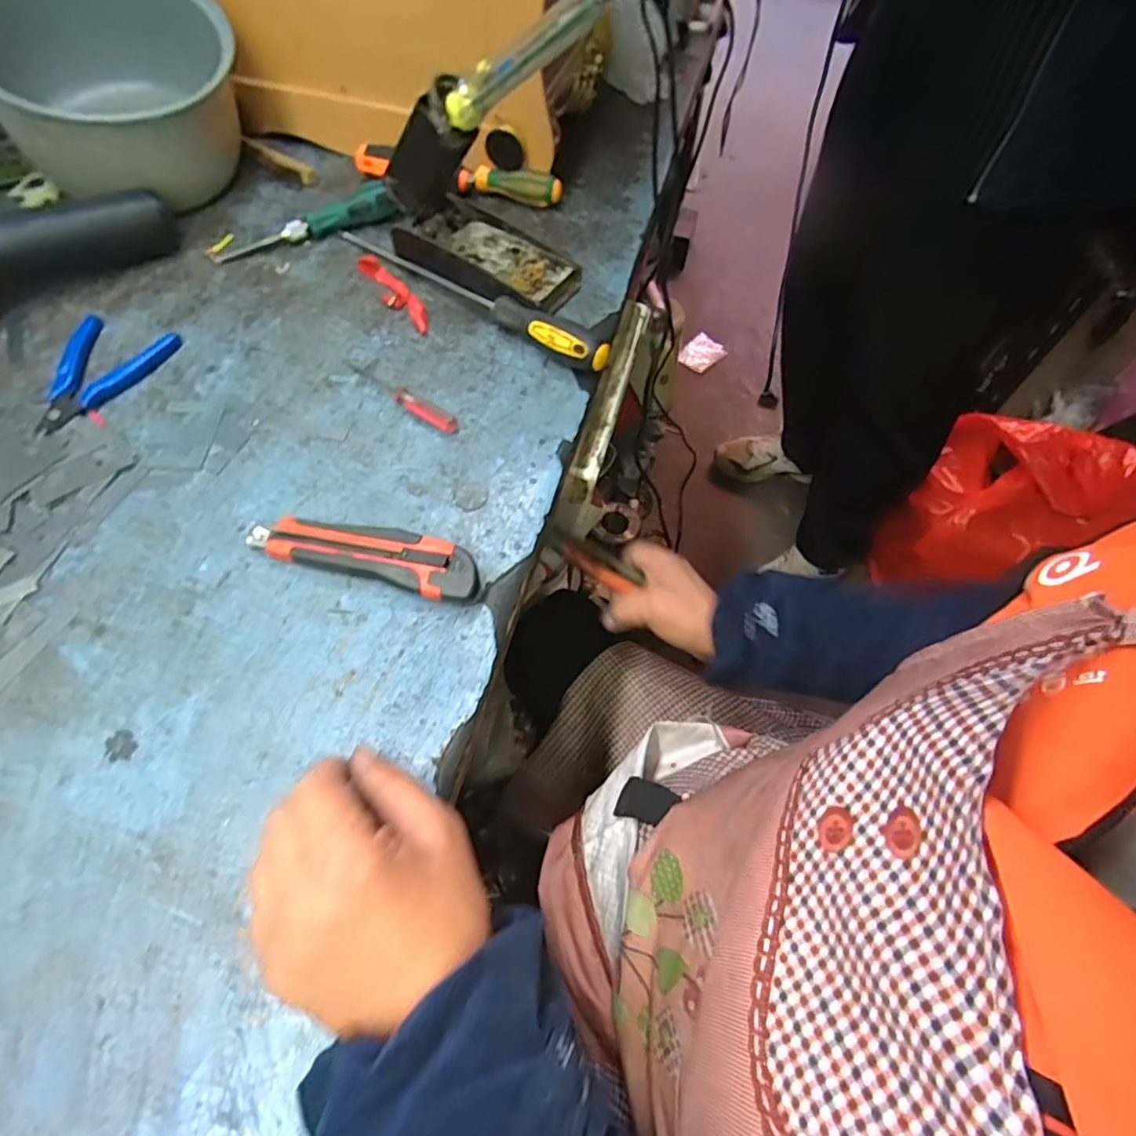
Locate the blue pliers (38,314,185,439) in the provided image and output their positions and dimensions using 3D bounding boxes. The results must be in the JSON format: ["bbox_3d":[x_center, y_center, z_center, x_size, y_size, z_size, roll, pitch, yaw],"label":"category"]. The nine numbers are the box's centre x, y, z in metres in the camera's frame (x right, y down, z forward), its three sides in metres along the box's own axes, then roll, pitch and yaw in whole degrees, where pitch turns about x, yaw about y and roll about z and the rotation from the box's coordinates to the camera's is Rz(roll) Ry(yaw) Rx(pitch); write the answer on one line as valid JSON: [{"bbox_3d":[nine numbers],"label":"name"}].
[{"bbox_3d":[-0.373,-0.151,0.483,0.072,0.010,0.121,17,61,6],"label":"blue pliers"}]

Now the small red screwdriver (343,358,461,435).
[{"bbox_3d":[-0.135,-0.136,0.485,0.115,0.012,0.018,30,63,12],"label":"small red screwdriver"}]

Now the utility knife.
[{"bbox_3d":[-0.134,-0.010,0.411,0.156,0.021,0.038,15,61,5],"label":"utility knife"}]

